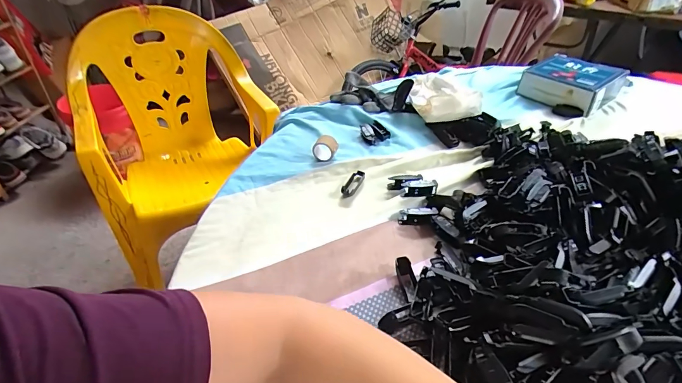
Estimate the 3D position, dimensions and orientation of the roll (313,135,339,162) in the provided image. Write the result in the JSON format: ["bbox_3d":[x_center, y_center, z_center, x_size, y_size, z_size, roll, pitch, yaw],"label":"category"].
[{"bbox_3d":[-0.023,-0.064,0.571,0.031,0.032,0.029,0,40,0],"label":"roll"}]

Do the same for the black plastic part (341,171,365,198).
[{"bbox_3d":[0.017,-0.011,0.526,0.022,0.007,0.058,16,43,17],"label":"black plastic part"}]

